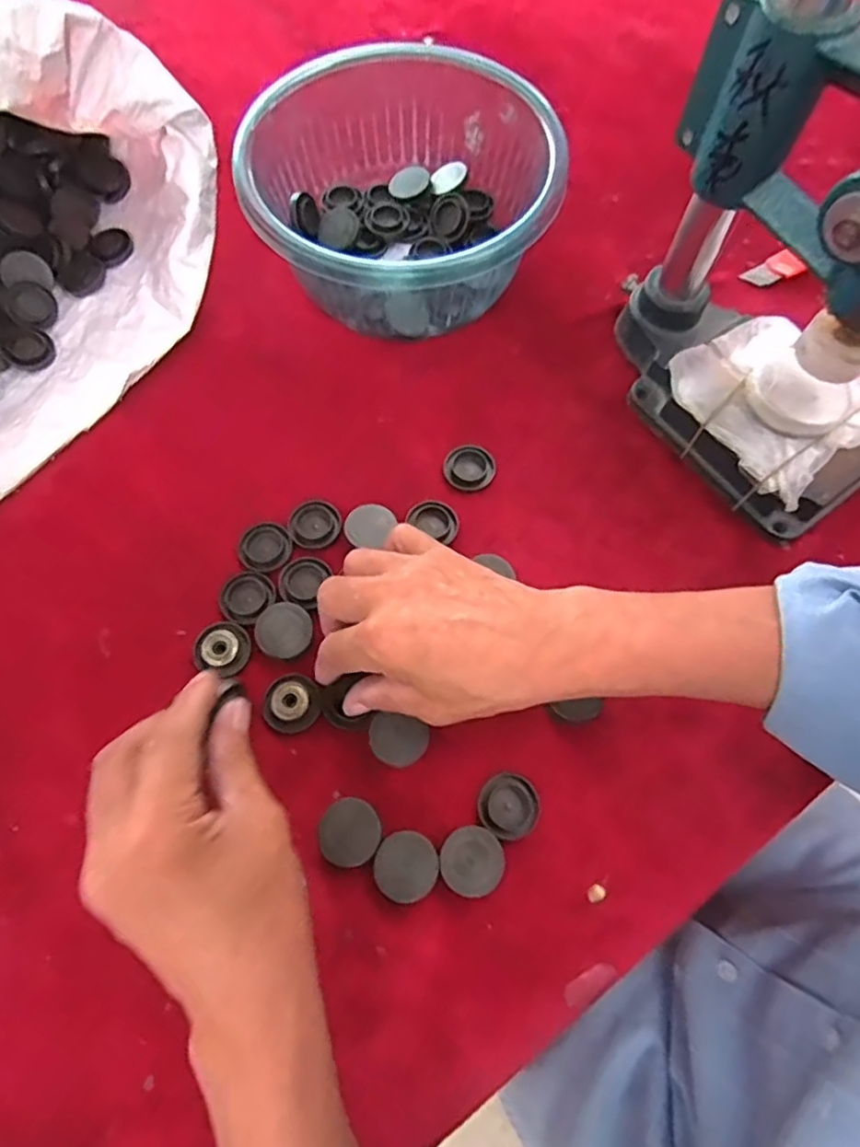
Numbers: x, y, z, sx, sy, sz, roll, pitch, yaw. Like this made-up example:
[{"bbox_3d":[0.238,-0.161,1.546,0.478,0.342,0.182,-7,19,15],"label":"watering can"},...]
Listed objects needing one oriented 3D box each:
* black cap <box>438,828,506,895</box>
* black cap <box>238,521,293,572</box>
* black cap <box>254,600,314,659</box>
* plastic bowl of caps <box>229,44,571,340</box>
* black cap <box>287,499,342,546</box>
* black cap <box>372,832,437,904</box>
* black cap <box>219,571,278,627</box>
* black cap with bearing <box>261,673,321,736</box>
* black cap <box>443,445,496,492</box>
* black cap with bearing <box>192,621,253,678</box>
[{"bbox_3d":[0.022,0.149,0.324,0.032,0.015,0.032,0,68,0],"label":"black cap"},{"bbox_3d":[-0.102,-0.017,0.387,0.028,0.010,0.032,39,73,14],"label":"black cap"},{"bbox_3d":[-0.085,0.034,0.368,0.032,0.008,0.032,0,68,0],"label":"black cap"},{"bbox_3d":[-0.019,-0.257,0.442,0.194,0.090,0.199,0,68,0],"label":"plastic bowl of caps"},{"bbox_3d":[-0.074,-0.032,0.398,0.033,0.011,0.030,0,68,0],"label":"black cap"},{"bbox_3d":[-0.012,0.152,0.325,0.032,0.016,0.031,0,68,0],"label":"black cap"},{"bbox_3d":[-0.112,0.014,0.380,0.031,0.004,0.033,0,68,0],"label":"black cap"},{"bbox_3d":[-0.080,0.074,0.356,0.032,0.008,0.032,0,68,0],"label":"black cap with bearing"},{"bbox_3d":[0.026,-0.070,0.412,0.034,0.005,0.031,0,68,0],"label":"black cap"},{"bbox_3d":[-0.122,0.044,0.368,0.032,0.006,0.030,0,68,0],"label":"black cap with bearing"}]

